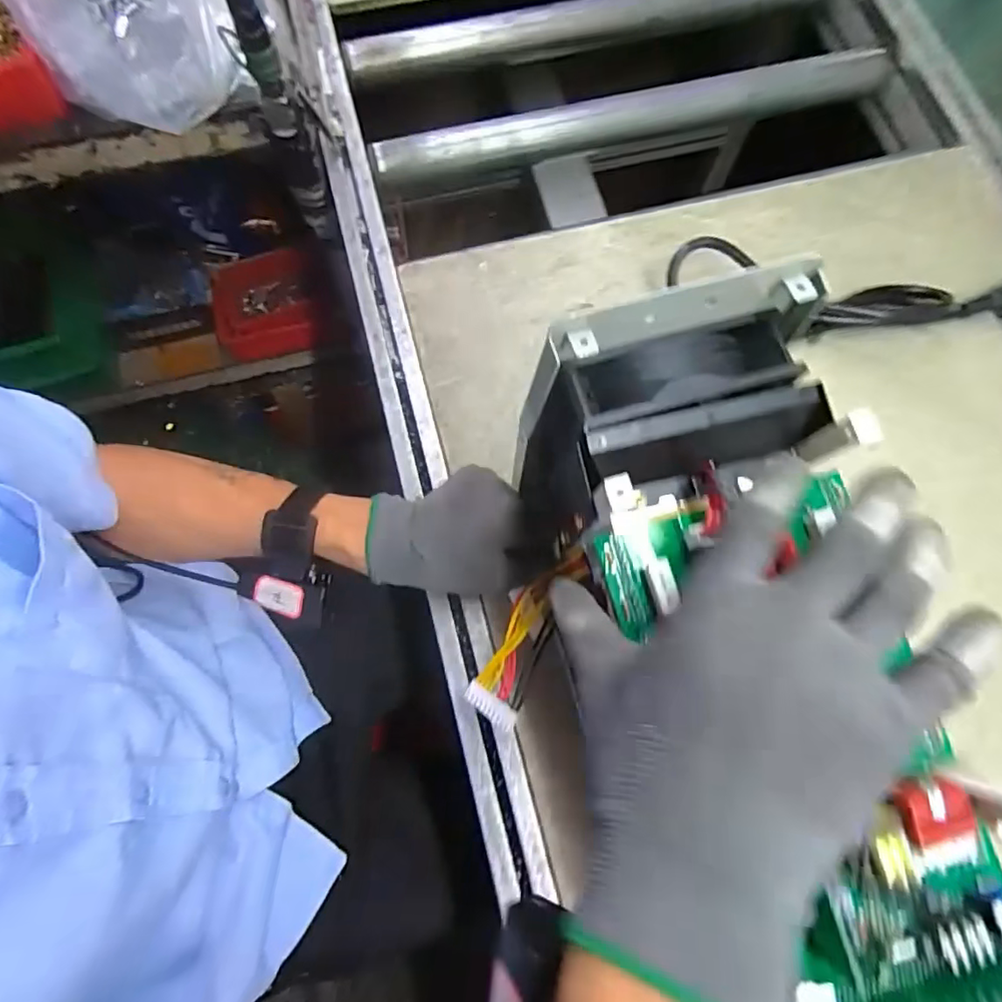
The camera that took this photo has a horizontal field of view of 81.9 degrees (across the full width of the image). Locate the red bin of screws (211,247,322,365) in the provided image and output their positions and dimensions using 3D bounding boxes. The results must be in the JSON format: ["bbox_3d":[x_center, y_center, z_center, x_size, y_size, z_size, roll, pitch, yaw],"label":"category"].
[{"bbox_3d":[-0.372,-0.311,0.930,0.167,0.077,0.143,-8,75,-4],"label":"red bin of screws"}]

